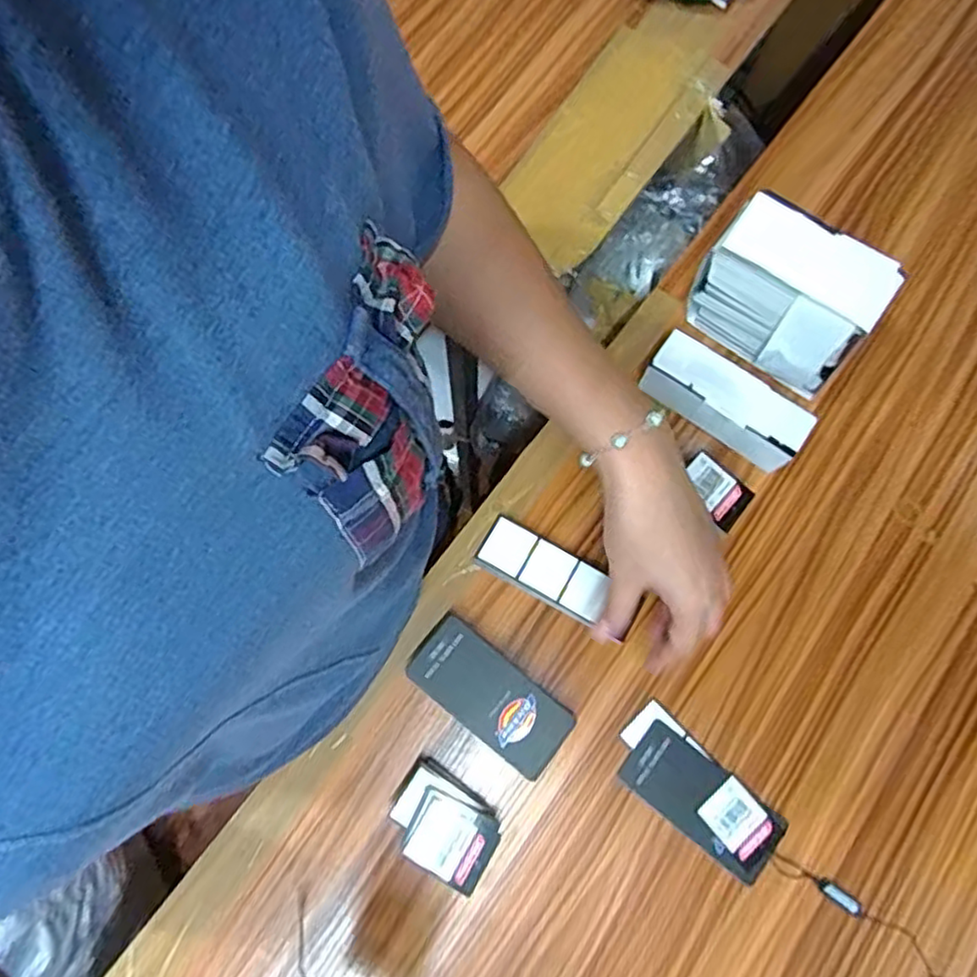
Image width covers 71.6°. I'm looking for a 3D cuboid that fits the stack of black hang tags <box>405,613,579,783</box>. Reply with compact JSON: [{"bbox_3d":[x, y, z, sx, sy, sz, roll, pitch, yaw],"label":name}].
[{"bbox_3d":[0.000,0.140,0.459,0.110,0.024,0.052,38,77,9],"label":"stack of black hang tags"}]

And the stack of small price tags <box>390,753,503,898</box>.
[{"bbox_3d":[-0.029,0.215,0.434,0.068,0.031,0.050,31,76,7],"label":"stack of small price tags"}]

